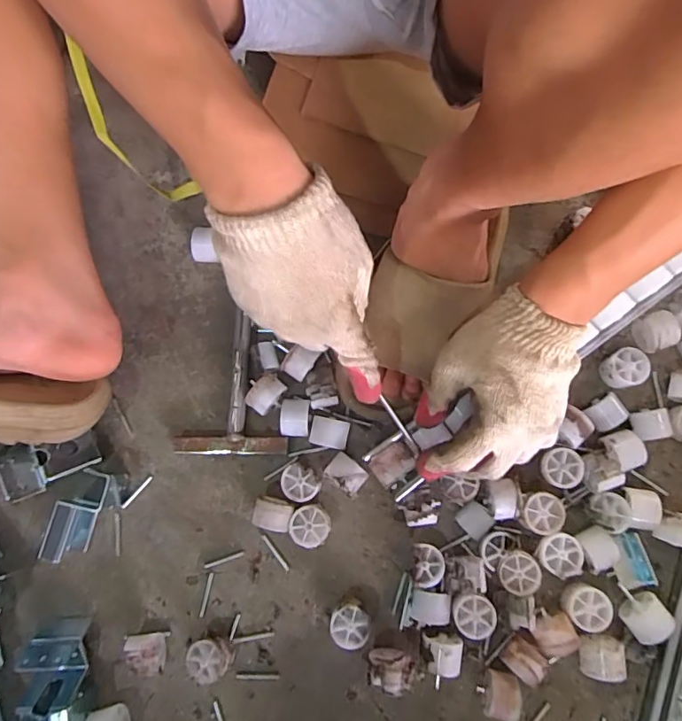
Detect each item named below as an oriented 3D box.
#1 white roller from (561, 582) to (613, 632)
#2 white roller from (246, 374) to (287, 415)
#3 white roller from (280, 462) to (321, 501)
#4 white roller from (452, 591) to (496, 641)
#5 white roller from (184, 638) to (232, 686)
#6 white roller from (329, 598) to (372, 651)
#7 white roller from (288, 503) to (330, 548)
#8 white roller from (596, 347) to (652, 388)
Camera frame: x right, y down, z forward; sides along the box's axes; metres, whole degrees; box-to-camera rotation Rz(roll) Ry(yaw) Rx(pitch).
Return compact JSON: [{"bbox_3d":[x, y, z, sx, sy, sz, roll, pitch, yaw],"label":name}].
[{"bbox_3d":[0.209,0.210,0.442,0.035,0.025,0.034,21,81,5],"label":"white roller"},{"bbox_3d":[-0.070,0.030,0.474,0.026,0.033,0.036,39,82,7],"label":"white roller"},{"bbox_3d":[-0.036,0.110,0.465,0.034,0.022,0.031,0,79,1],"label":"white roller"},{"bbox_3d":[0.112,0.217,0.441,0.035,0.020,0.035,19,80,5],"label":"white roller"},{"bbox_3d":[-0.114,0.257,0.443,0.038,0.022,0.036,5,80,2],"label":"white roller"},{"bbox_3d":[0.009,0.228,0.446,0.034,0.027,0.034,0,79,1],"label":"white roller"},{"bbox_3d":[-0.027,0.147,0.461,0.034,0.024,0.036,0,79,1],"label":"white roller"},{"bbox_3d":[0.260,0.009,0.474,0.039,0.023,0.034,-30,80,-4],"label":"white roller"}]

